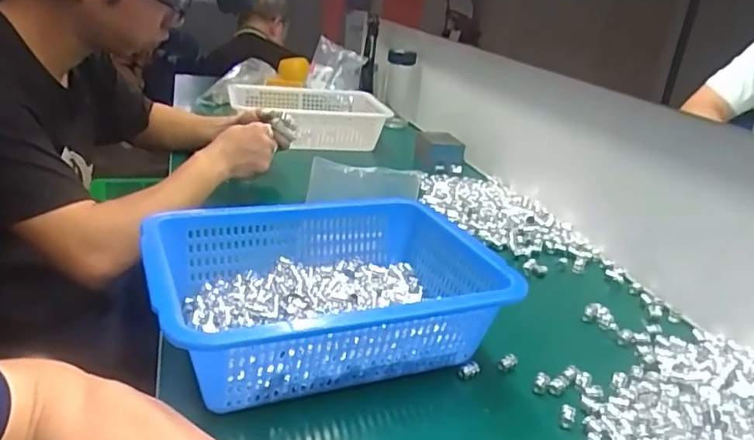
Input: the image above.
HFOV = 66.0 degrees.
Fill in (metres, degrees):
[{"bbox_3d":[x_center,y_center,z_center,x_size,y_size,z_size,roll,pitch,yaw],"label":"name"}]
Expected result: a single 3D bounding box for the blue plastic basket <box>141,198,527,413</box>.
[{"bbox_3d":[-0.047,0.072,0.541,0.295,0.107,0.231,-5,25,-25],"label":"blue plastic basket"}]

